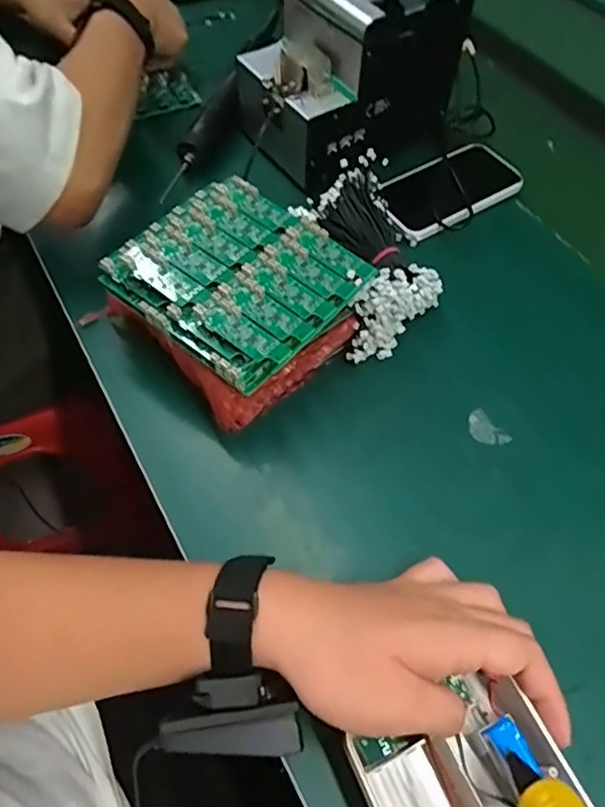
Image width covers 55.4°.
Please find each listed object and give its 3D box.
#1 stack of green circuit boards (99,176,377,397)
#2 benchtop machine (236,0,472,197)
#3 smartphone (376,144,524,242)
[{"bbox_3d":[-0.045,-0.095,0.420,0.151,0.028,0.132,36,66,20],"label":"stack of green circuit boards"},{"bbox_3d":[0.041,-0.330,0.558,0.184,0.130,0.127,-32,64,-20],"label":"benchtop machine"},{"bbox_3d":[0.141,-0.211,0.569,0.161,0.015,0.080,-30,67,-19],"label":"smartphone"}]

